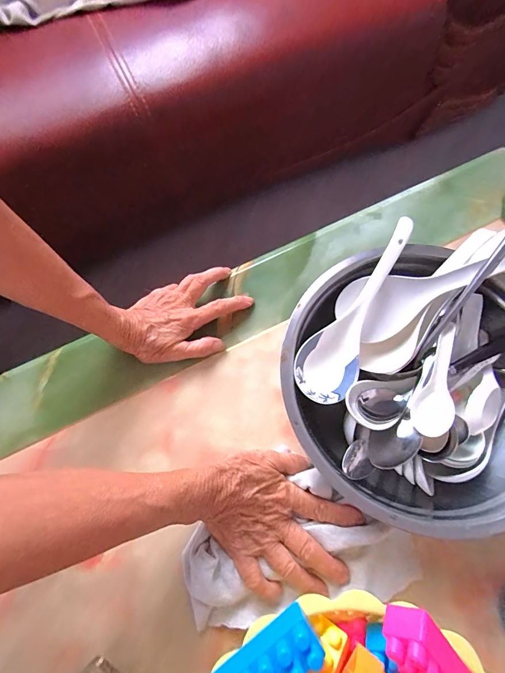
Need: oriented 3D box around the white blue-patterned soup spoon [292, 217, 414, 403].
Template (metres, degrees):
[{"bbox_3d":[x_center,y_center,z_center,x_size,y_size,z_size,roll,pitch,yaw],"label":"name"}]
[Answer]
[{"bbox_3d":[0.111,-0.029,0.334,0.056,0.034,0.211,32,76,12],"label":"white blue-patterned soup spoon"}]

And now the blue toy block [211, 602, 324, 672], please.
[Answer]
[{"bbox_3d":[0.005,0.229,0.222,0.086,0.022,0.032,-34,74,-8],"label":"blue toy block"}]

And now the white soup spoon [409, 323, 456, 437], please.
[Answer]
[{"bbox_3d":[0.177,0.042,0.307,0.030,0.024,0.109,28,75,11],"label":"white soup spoon"}]

